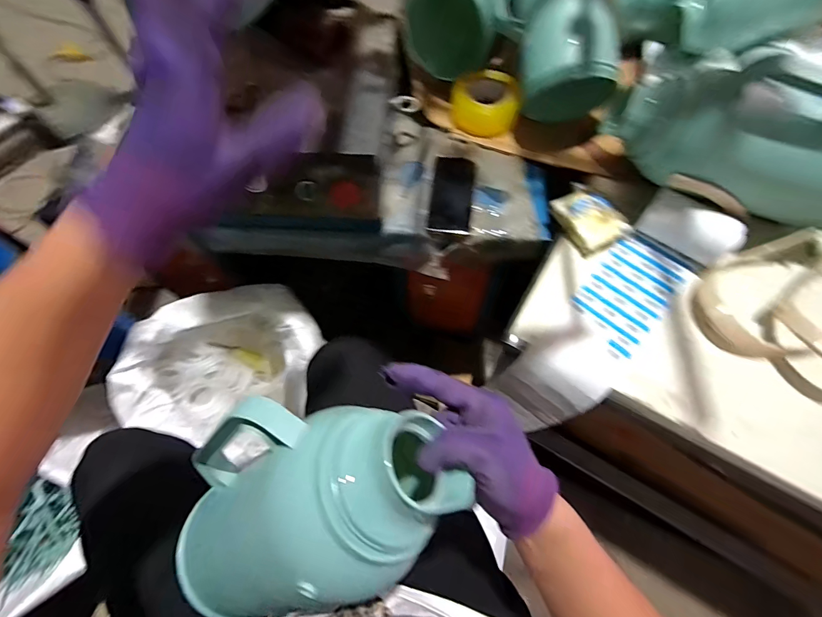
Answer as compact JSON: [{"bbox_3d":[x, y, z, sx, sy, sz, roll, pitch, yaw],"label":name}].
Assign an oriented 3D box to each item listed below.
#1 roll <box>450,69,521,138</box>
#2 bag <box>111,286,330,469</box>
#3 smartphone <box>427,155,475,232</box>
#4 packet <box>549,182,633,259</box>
[{"bbox_3d":[0.141,-0.393,0.727,0.122,0.073,0.122,0,64,1],"label":"roll"},{"bbox_3d":[-0.344,0.106,0.727,0.300,0.206,0.319,24,67,12],"label":"bag"},{"bbox_3d":[0.071,-0.195,0.655,0.068,0.011,0.143,7,77,4],"label":"smartphone"},{"bbox_3d":[0.279,-0.140,0.606,0.083,0.033,0.108,-31,68,-13],"label":"packet"}]

